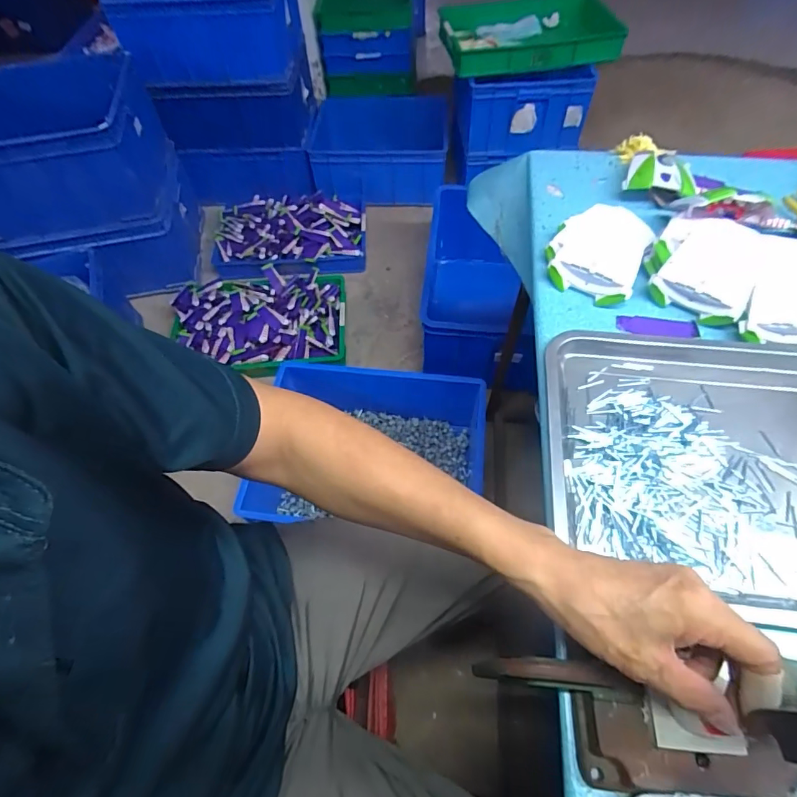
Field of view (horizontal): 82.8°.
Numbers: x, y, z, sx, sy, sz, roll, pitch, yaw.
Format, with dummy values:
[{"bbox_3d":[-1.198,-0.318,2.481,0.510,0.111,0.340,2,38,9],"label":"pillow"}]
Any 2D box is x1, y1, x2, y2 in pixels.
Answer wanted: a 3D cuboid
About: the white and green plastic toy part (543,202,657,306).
[{"bbox_3d":[0.251,-0.190,0.571,0.109,0.044,0.135,25,64,16],"label":"white and green plastic toy part"}]

